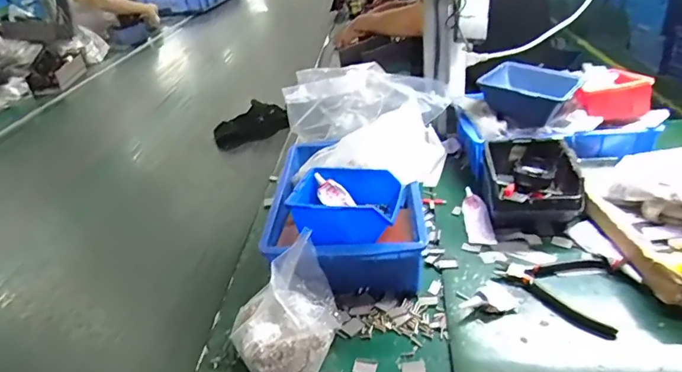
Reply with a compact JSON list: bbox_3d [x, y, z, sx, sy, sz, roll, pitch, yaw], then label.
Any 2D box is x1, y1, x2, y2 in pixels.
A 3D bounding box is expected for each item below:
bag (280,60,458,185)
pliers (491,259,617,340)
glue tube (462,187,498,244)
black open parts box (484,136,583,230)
[{"bbox_3d":[0.044,-0.099,0.803,0.254,0.172,0.188,-7,30,0],"label":"bag"},{"bbox_3d":[0.280,0.118,0.580,0.112,0.013,0.140,-30,37,-34],"label":"pliers"},{"bbox_3d":[0.202,0.041,0.709,0.035,0.018,0.125,-5,30,3],"label":"glue tube"},{"bbox_3d":[0.280,0.002,0.698,0.125,0.088,0.140,1,31,11],"label":"black open parts box"}]

